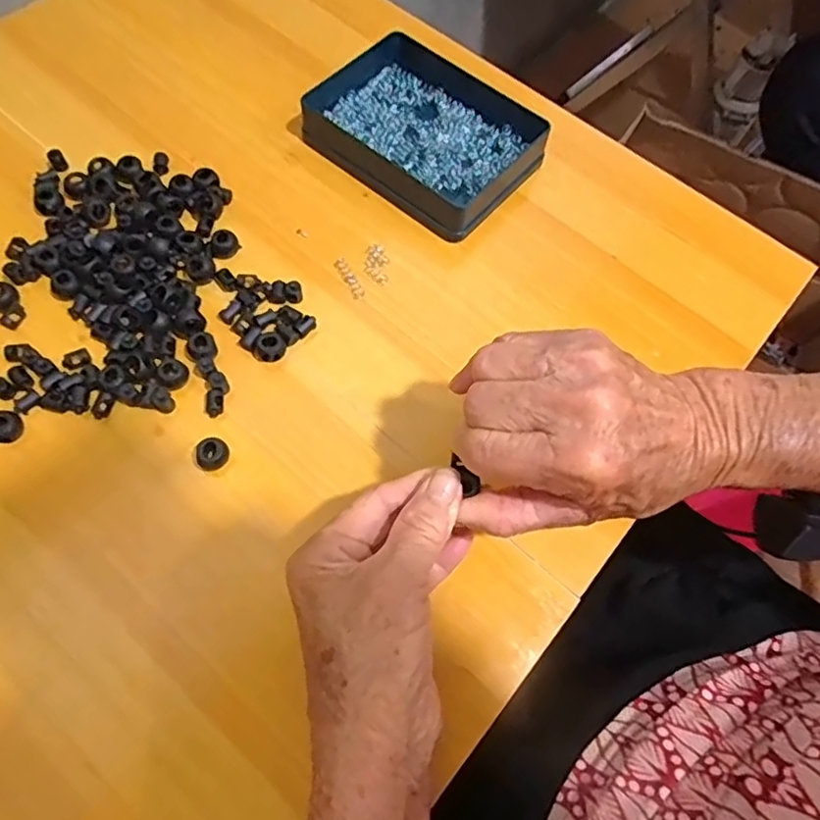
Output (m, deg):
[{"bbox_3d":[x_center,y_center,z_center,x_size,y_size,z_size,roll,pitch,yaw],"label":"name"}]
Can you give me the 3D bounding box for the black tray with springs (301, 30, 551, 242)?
[{"bbox_3d":[0.007,-0.202,0.438,0.158,0.028,0.113,38,69,13],"label":"black tray with springs"}]

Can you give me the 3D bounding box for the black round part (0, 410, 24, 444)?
[{"bbox_3d":[-0.222,0.009,0.333,0.014,0.011,0.018,31,67,10],"label":"black round part"}]

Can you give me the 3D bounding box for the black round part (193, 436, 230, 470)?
[{"bbox_3d":[-0.109,0.024,0.336,0.014,0.011,0.017,36,68,12],"label":"black round part"}]

